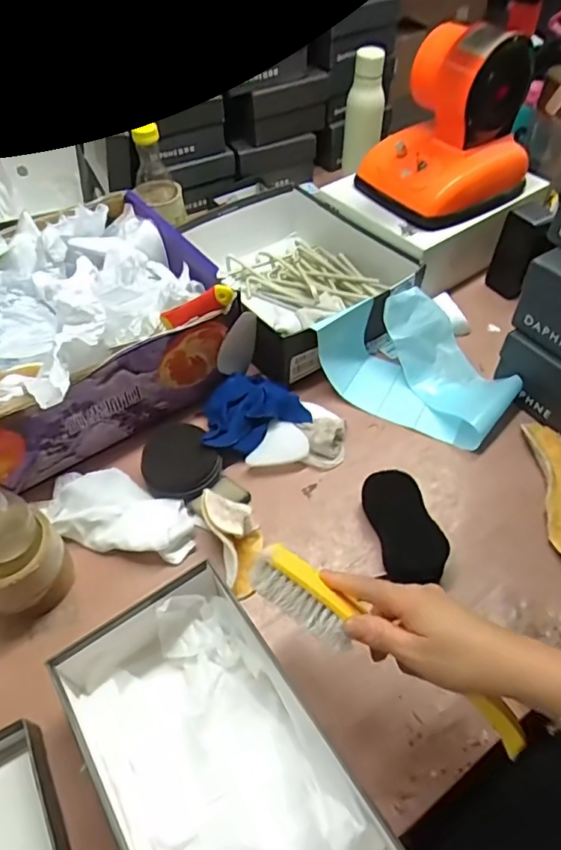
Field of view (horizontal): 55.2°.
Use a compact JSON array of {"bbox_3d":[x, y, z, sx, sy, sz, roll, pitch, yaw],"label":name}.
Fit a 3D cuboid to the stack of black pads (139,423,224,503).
[{"bbox_3d":[-0.120,0.043,0.635,0.087,0.016,0.090,-23,82,-6],"label":"stack of black pads"}]

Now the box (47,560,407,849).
[{"bbox_3d":[-0.042,0.275,0.421,0.163,0.088,0.298,-31,57,-22],"label":"box"}]

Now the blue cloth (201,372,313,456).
[{"bbox_3d":[-0.044,-0.020,0.678,0.139,0.049,0.101,-31,57,-22],"label":"blue cloth"}]

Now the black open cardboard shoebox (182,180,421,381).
[{"bbox_3d":[0.019,-0.233,0.820,0.267,0.096,0.349,-26,55,-18],"label":"black open cardboard shoebox"}]

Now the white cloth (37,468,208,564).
[{"bbox_3d":[-0.177,0.093,0.603,0.174,0.030,0.096,13,52,11],"label":"white cloth"}]

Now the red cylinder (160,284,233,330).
[{"bbox_3d":[-0.096,-0.135,0.617,0.085,0.021,0.018,-25,53,1],"label":"red cylinder"}]

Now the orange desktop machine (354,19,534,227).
[{"bbox_3d":[0.238,-0.427,0.756,0.177,0.199,0.178,-33,58,-23],"label":"orange desktop machine"}]

